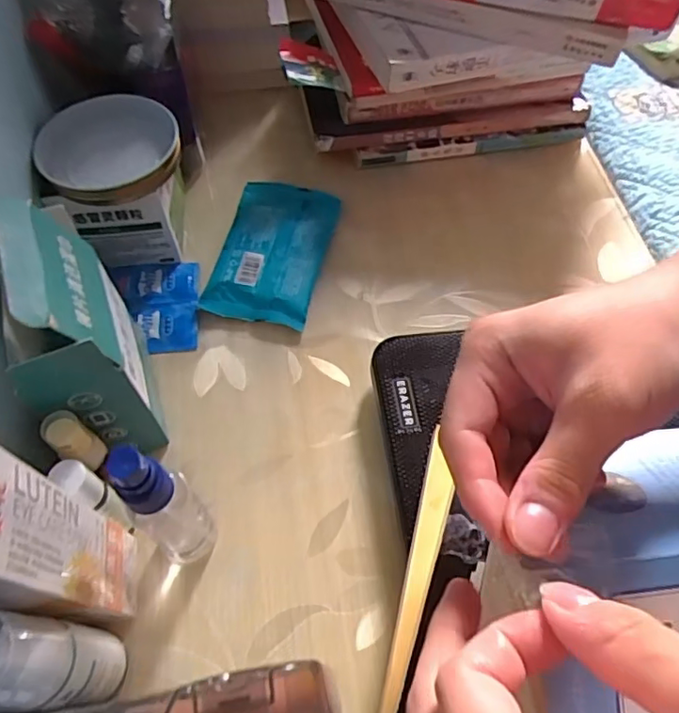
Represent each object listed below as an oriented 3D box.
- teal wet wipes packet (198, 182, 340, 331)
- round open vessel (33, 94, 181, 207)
[{"bbox_3d":[-0.050,-0.085,0.448,0.078,0.016,0.132,11,60,5],"label":"teal wet wipes packet"},{"bbox_3d":[-0.158,-0.139,0.395,0.087,0.026,0.089,-2,60,-1],"label":"round open vessel"}]

